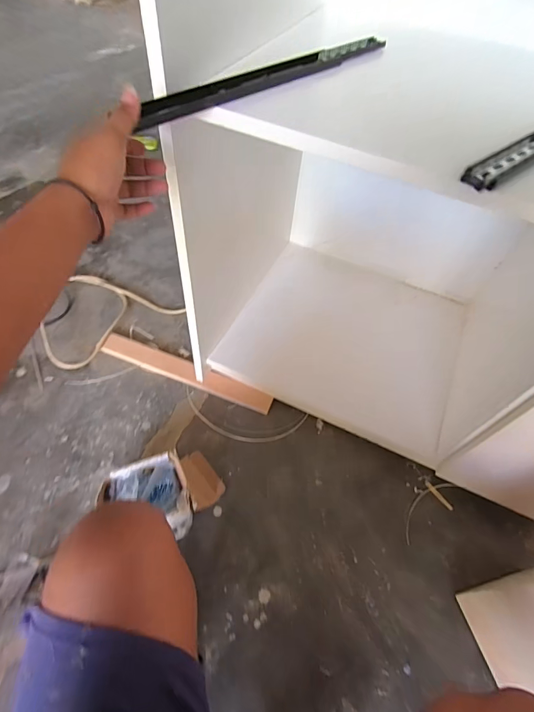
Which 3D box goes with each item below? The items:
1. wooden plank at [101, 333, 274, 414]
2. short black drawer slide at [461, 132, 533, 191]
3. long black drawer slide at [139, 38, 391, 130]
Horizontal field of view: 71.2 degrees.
[{"bbox_3d":[-0.201,0.039,0.933,0.448,0.018,0.064,19,57,8],"label":"wooden plank"},{"bbox_3d":[0.335,-0.258,0.437,0.363,0.014,0.039,-34,65,-24],"label":"short black drawer slide"},{"bbox_3d":[0.014,-0.373,0.495,0.426,0.019,0.039,-37,66,-25],"label":"long black drawer slide"}]

